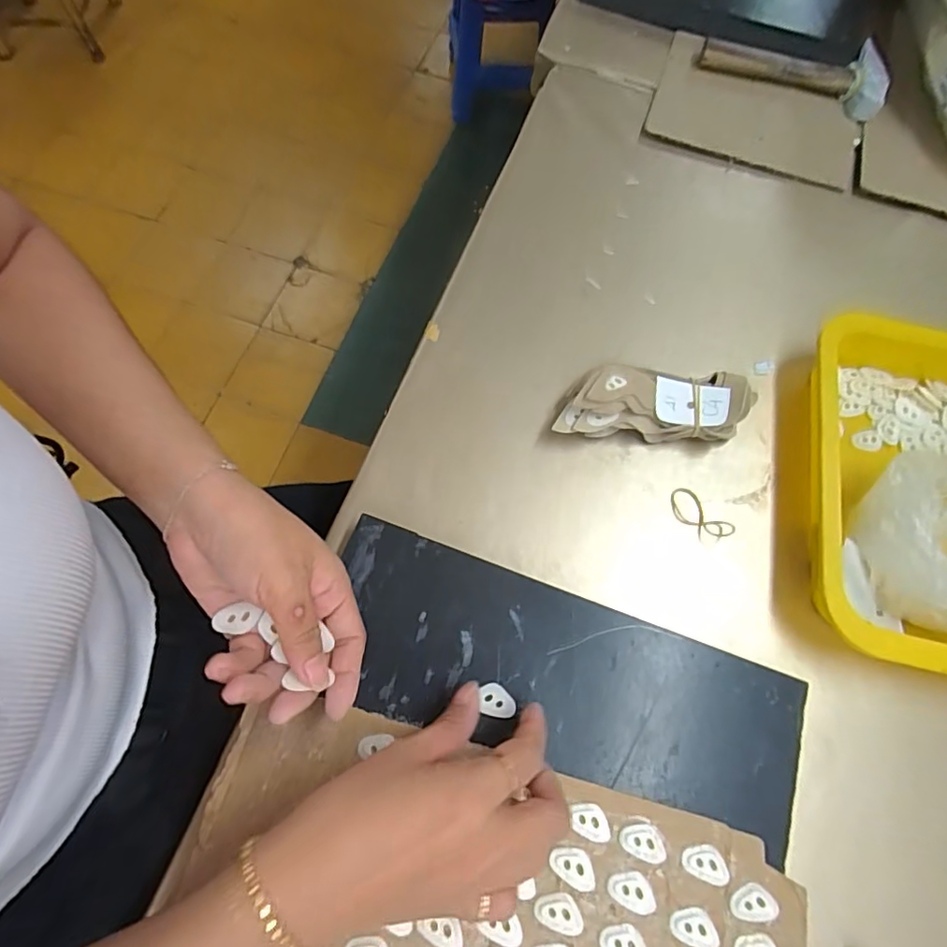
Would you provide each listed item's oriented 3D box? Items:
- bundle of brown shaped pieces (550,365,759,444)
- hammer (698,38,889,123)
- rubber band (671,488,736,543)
[{"bbox_3d":[0.134,-0.057,0.411,0.145,0.043,0.058,1,69,-2],"label":"bundle of brown shaped pieces"},{"bbox_3d":[0.338,-0.432,0.572,0.187,0.026,0.080,18,69,5],"label":"hammer"},{"bbox_3d":[0.165,0.031,0.397,0.023,0.008,0.049,-36,74,-15],"label":"rubber band"}]

